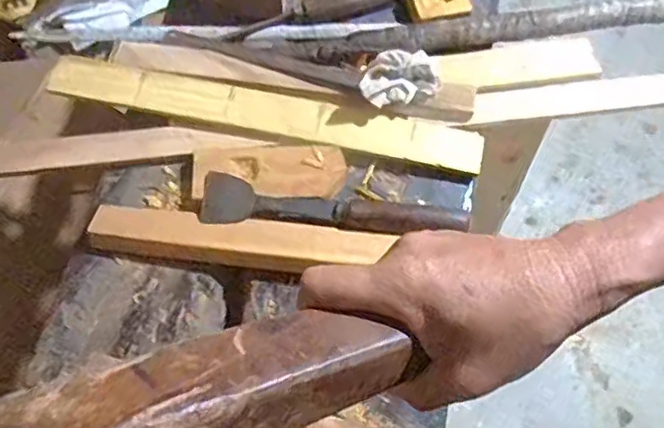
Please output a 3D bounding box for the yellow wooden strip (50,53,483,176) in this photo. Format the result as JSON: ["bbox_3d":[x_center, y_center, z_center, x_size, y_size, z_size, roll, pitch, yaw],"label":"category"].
[{"bbox_3d":[-0.074,-0.113,0.682,0.472,0.013,0.052,11,67,4],"label":"yellow wooden strip"}]

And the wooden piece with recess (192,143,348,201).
[{"bbox_3d":[-0.066,-0.045,0.662,0.158,0.013,0.061,1,66,0],"label":"wooden piece with recess"}]

